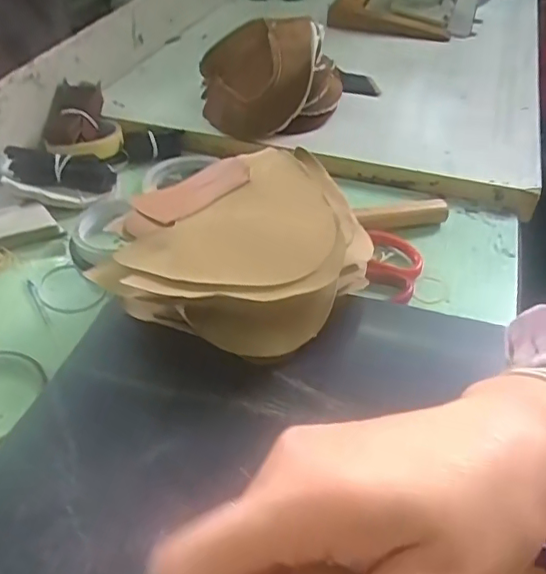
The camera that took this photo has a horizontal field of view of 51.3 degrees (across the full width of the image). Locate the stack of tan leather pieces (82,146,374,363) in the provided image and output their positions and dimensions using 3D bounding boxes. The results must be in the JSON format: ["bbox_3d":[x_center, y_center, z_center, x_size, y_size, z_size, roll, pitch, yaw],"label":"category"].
[{"bbox_3d":[-0.018,-0.034,0.444,0.168,0.069,0.191,20,46,19],"label":"stack of tan leather pieces"}]

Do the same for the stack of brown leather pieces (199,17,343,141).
[{"bbox_3d":[0.002,-0.220,0.617,0.155,0.102,0.121,-1,43,-3],"label":"stack of brown leather pieces"}]

